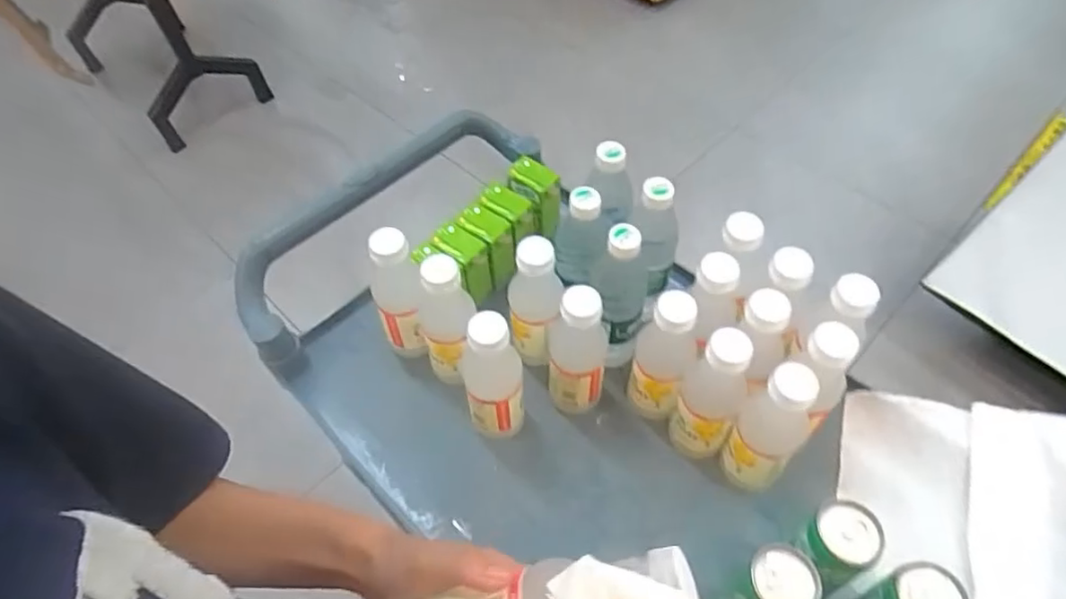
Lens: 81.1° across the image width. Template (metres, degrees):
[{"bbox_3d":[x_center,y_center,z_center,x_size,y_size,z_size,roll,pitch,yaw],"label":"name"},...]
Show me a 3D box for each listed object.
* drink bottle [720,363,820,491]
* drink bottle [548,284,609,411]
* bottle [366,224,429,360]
[{"bbox_3d":[0.240,0.125,0.623,0.058,0.186,0.066,34,64,25],"label":"drink bottle"},{"bbox_3d":[0.047,0.055,0.693,0.064,0.200,0.067,-2,55,3],"label":"drink bottle"},{"bbox_3d":[-0.160,-0.003,0.741,0.059,0.202,0.075,-20,56,-9],"label":"bottle"}]

